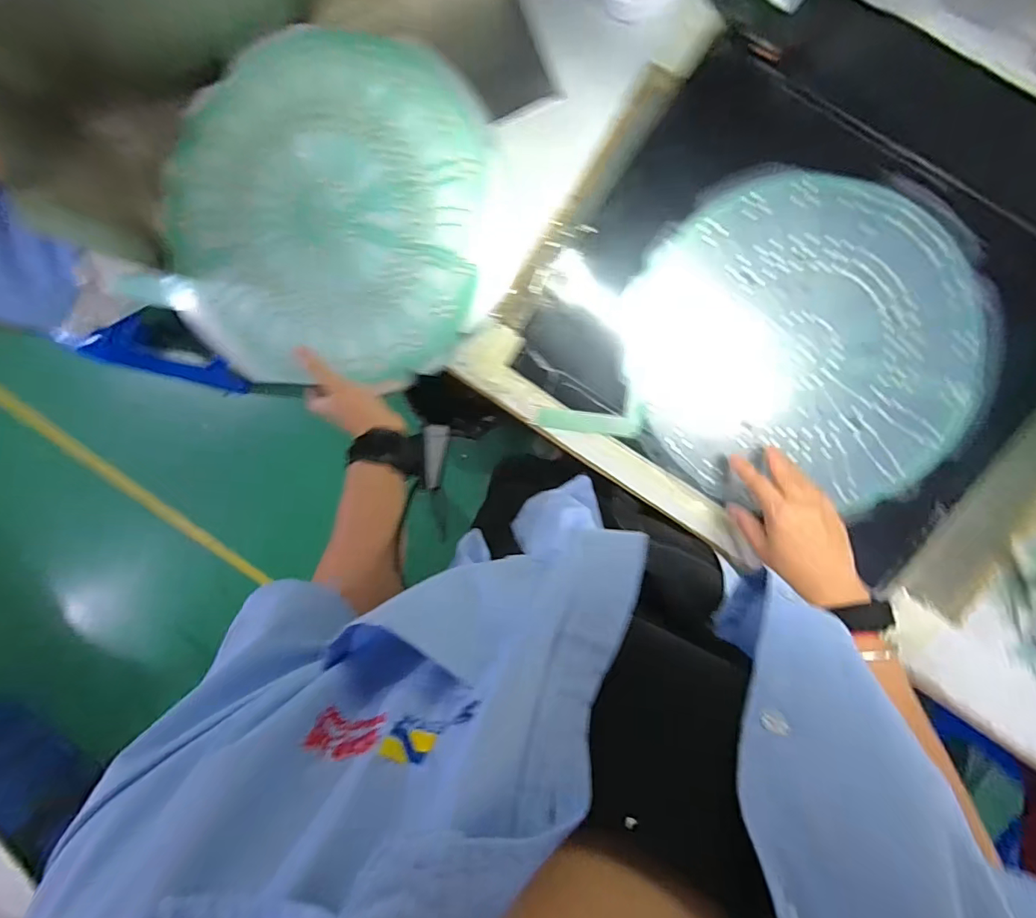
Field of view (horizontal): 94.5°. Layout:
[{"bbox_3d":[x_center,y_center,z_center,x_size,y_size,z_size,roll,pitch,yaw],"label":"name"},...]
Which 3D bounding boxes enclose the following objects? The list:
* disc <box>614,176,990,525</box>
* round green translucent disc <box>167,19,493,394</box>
[{"bbox_3d":[0.295,-0.124,0.506,0.352,0.016,0.313,8,96,6],"label":"disc"},{"bbox_3d":[-0.207,-0.256,0.513,0.325,0.054,0.345,10,96,6],"label":"round green translucent disc"}]

